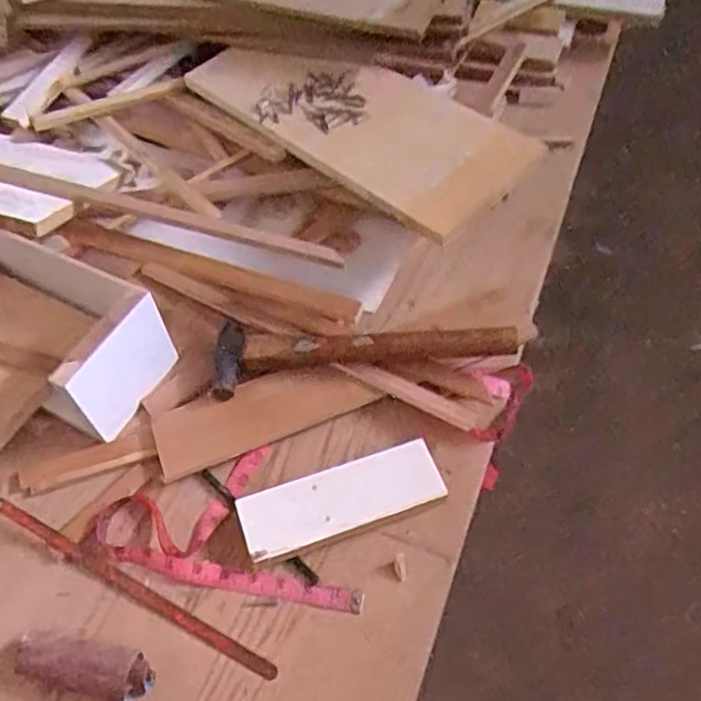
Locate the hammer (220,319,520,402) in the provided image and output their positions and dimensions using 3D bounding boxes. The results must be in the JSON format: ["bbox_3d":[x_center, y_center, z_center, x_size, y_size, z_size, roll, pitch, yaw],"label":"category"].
[{"bbox_3d":[0.008,-0.016,0.695,0.310,0.033,0.093,-8,62,-1],"label":"hammer"}]

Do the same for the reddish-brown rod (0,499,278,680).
[{"bbox_3d":[-0.203,0.214,0.598,0.311,0.013,0.018,24,66,16],"label":"reddish-brown rod"}]

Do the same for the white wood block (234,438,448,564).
[{"bbox_3d":[-0.009,0.140,0.623,0.188,0.015,0.062,-18,63,-6],"label":"white wood block"}]

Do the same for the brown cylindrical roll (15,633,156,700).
[{"bbox_3d":[-0.221,0.267,0.552,0.112,0.032,0.042,8,58,9],"label":"brown cylindrical roll"}]

